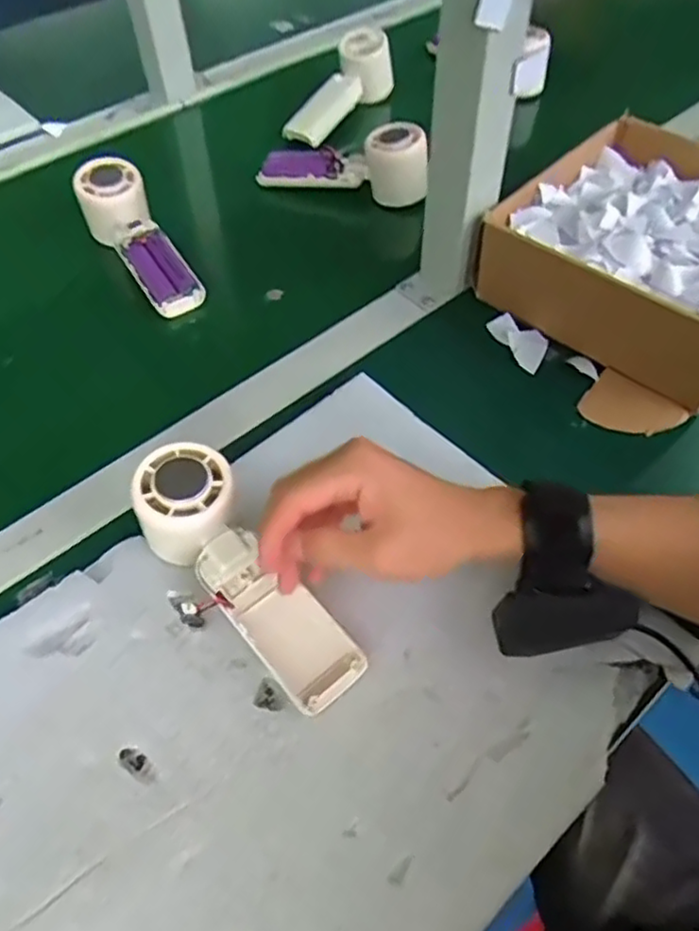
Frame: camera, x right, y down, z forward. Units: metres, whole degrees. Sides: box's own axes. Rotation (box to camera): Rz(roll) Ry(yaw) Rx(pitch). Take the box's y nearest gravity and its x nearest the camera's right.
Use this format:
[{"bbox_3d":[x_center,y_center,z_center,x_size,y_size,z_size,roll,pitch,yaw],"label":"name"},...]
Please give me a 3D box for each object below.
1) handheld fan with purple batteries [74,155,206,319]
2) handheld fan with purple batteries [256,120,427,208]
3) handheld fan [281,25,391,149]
[{"bbox_3d":[-0.179,-0.192,0.580,0.051,0.047,0.161,-31,76,-19],"label":"handheld fan with purple batteries"},{"bbox_3d":[-0.003,-0.292,0.636,0.162,0.059,0.046,12,55,10],"label":"handheld fan with purple batteries"},{"bbox_3d":[-0.009,-0.410,0.739,0.049,0.053,0.144,33,79,24],"label":"handheld fan"}]

